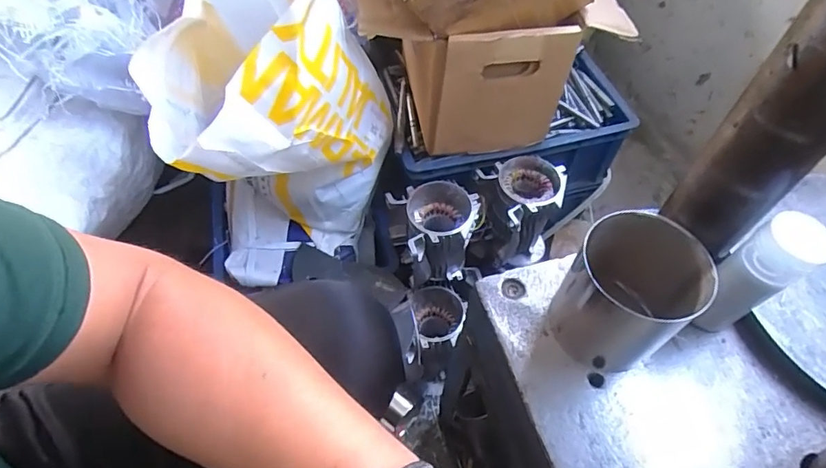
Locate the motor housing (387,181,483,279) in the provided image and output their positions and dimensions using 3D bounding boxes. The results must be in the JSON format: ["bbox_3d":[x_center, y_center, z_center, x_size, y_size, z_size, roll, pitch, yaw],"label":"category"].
[{"bbox_3d":[0.036,0.001,0.766,0.123,0.128,0.110,-16,57,-12],"label":"motor housing"}]

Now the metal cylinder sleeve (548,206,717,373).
[{"bbox_3d":[0.169,0.047,0.391,0.088,0.103,0.091,-34,63,-23],"label":"metal cylinder sleeve"}]

